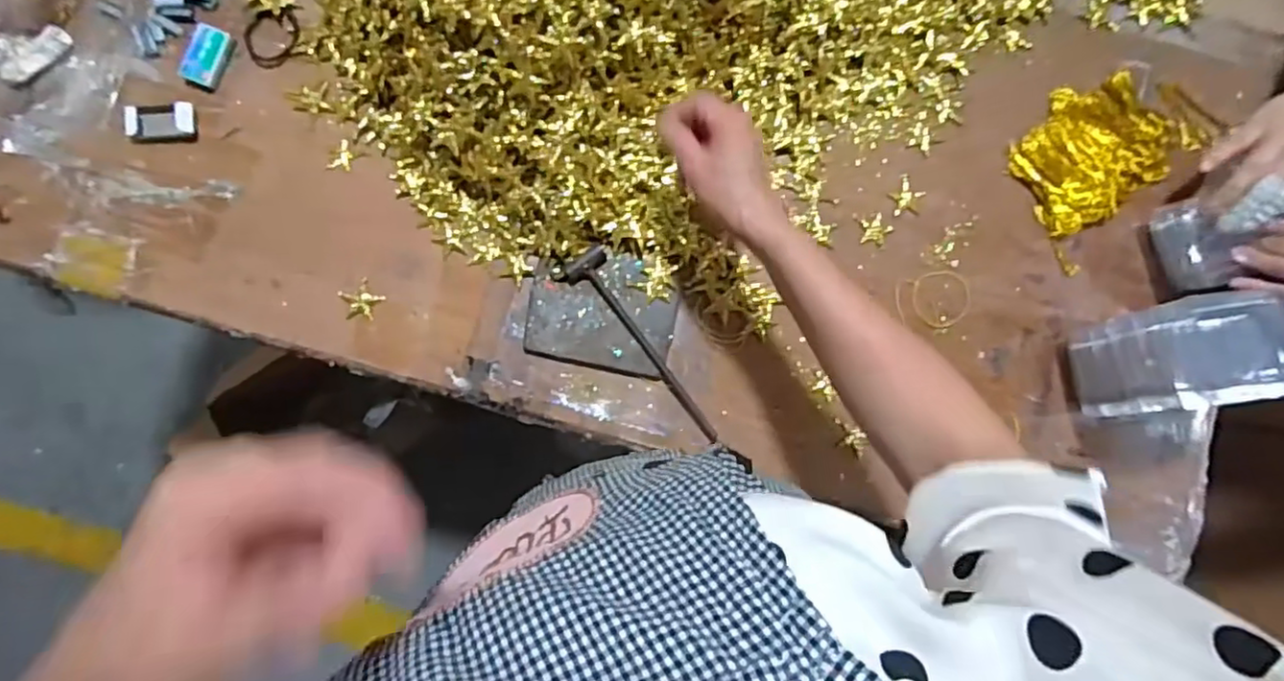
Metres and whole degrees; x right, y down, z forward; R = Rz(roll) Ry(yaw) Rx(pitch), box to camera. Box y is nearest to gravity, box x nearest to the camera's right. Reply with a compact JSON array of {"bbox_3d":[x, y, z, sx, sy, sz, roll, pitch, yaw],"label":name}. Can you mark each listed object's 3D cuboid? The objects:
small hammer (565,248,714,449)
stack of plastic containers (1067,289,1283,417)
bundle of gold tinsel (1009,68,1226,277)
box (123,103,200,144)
[{"bbox_3d":[-0.001,0.011,0.588,0.039,0.016,0.201,-31,86,-4],"label":"small hammer"},{"bbox_3d":[0.442,0.013,0.549,0.103,0.138,0.086,-9,85,-3],"label":"stack of plastic containers"},{"bbox_3d":[0.442,-0.183,0.630,0.210,0.019,0.127,-43,87,-5],"label":"bundle of gold tinsel"},{"bbox_3d":[-0.434,-0.197,0.594,0.063,0.016,0.032,-5,85,-2],"label":"box"}]

